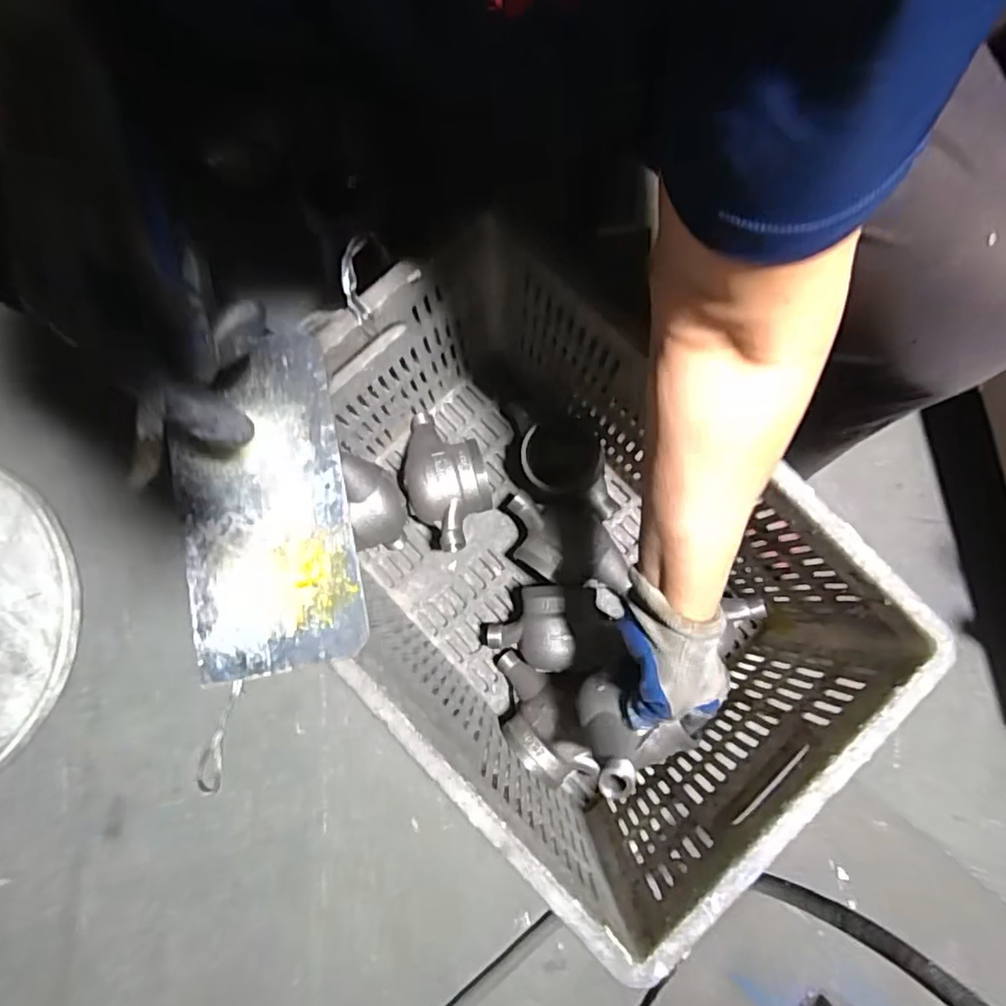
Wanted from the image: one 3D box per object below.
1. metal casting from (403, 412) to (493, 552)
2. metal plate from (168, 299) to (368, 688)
[{"bbox_3d":[-0.062,-0.027,0.656,0.081,0.083,0.157,-15,80,-1],"label":"metal casting"},{"bbox_3d":[-0.172,-0.009,0.433,0.116,0.006,0.249,-11,82,-2],"label":"metal plate"}]

